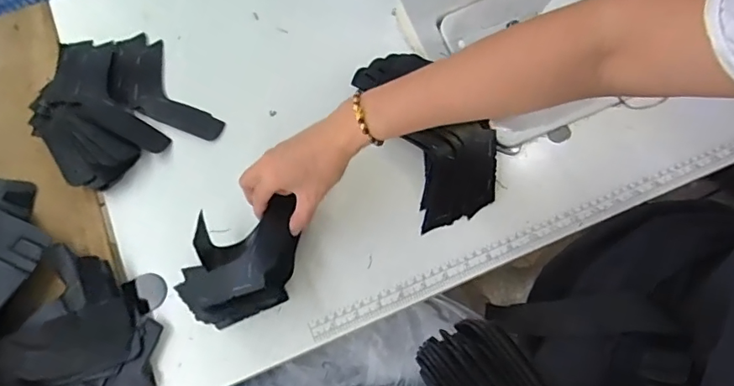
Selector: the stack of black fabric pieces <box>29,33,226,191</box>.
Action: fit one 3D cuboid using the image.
[{"bbox_3d":[-0.293,-0.108,0.583,0.166,0.046,0.171,-31,75,-8],"label":"stack of black fabric pieces"}]

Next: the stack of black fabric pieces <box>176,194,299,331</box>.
[{"bbox_3d":[-0.129,0.071,0.515,0.096,0.071,0.130,13,73,5],"label":"stack of black fabric pieces"}]

